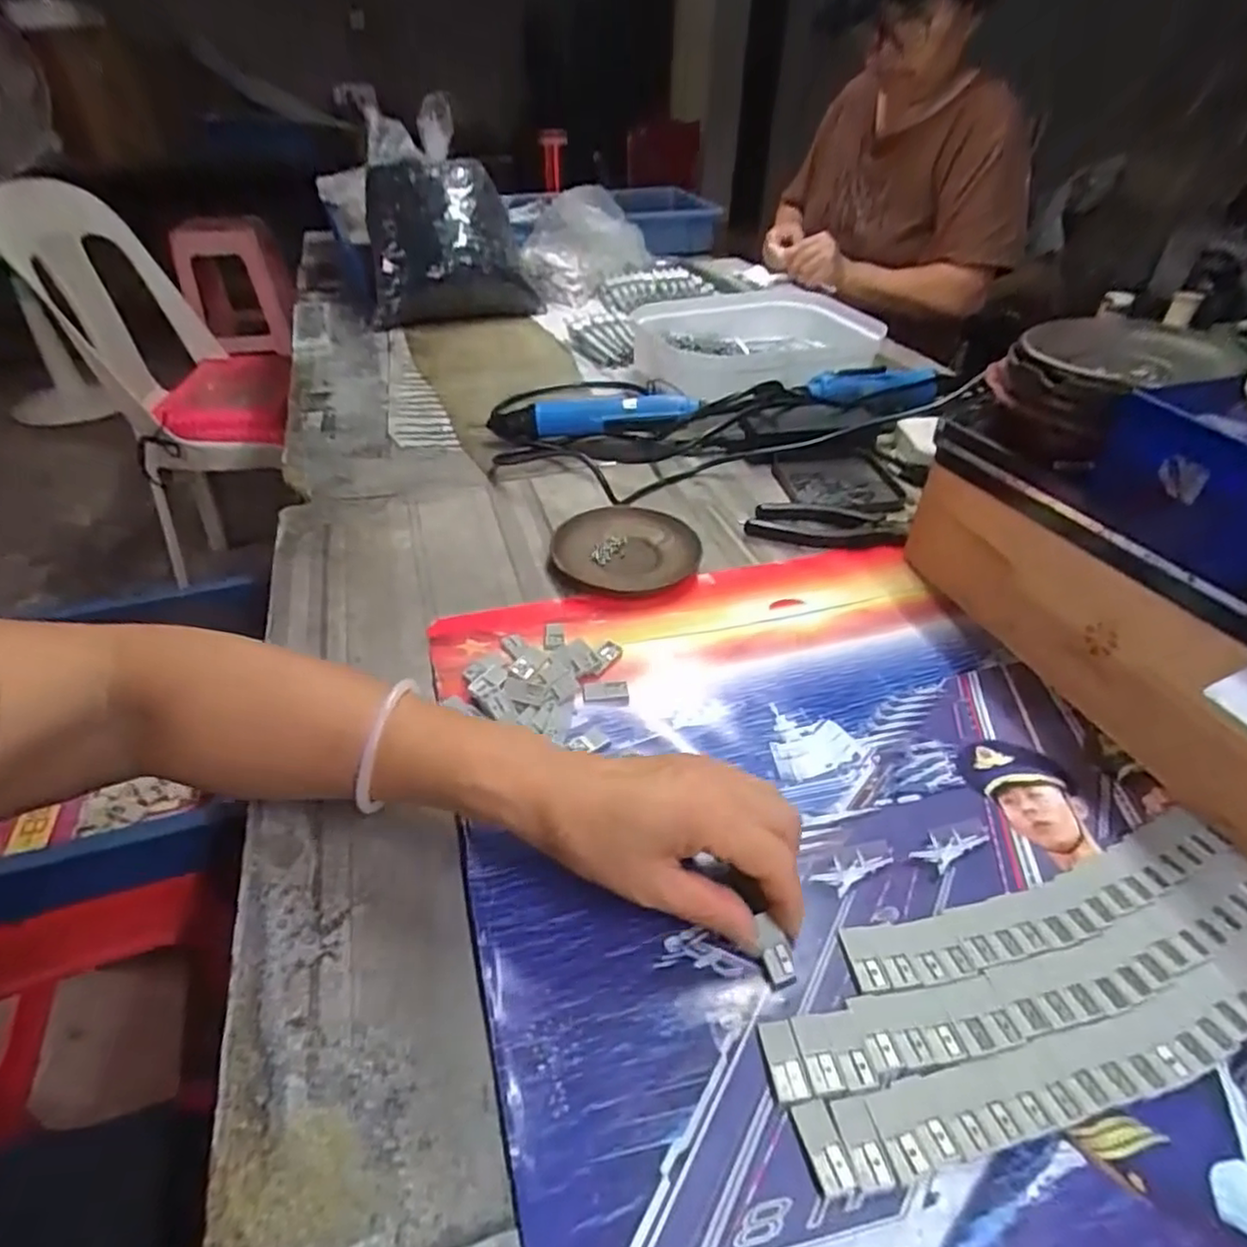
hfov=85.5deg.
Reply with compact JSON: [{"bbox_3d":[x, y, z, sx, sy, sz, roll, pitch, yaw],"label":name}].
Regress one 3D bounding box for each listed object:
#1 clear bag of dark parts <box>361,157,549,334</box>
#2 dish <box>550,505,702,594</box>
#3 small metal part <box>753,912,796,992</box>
[{"bbox_3d":[-0.258,-0.566,1.004,0.245,0.183,0.183,-7,40,-11],"label":"clear bag of dark parts"},{"bbox_3d":[0.004,-0.058,0.536,0.110,0.012,0.112,1,40,-1],"label":"dish"},{"bbox_3d":[0.068,0.146,0.302,0.014,0.004,0.030,-6,65,-9],"label":"small metal part"}]

